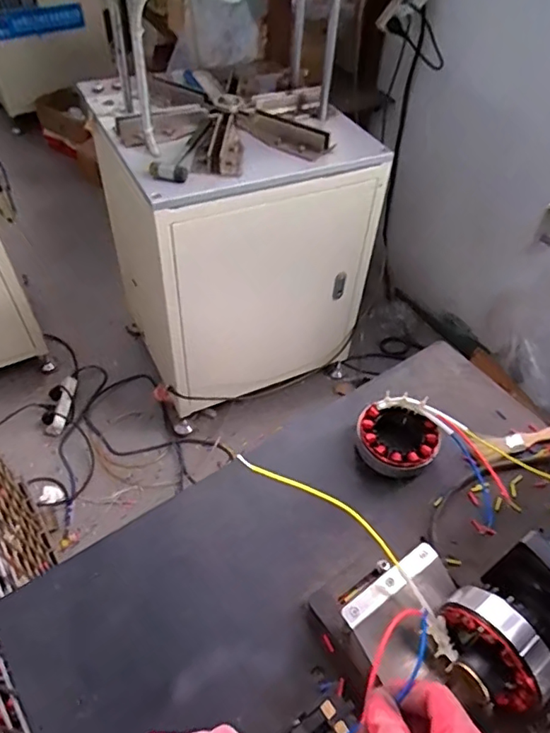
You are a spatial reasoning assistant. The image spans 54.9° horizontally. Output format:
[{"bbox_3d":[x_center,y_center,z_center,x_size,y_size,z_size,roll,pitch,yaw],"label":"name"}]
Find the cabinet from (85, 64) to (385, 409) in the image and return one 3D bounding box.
[{"bbox_3d":[-0.119,-0.353,1.450,0.549,0.676,0.562,-19,53,-18],"label":"cabinet"}]

